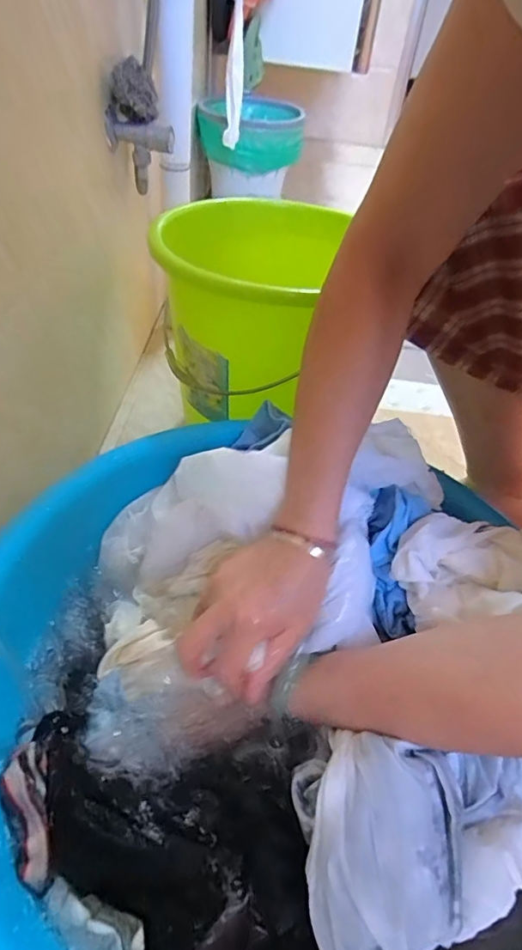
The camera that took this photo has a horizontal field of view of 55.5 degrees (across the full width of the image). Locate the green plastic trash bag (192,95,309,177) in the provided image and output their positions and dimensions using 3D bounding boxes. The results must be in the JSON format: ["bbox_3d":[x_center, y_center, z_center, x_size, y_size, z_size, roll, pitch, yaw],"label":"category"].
[{"bbox_3d":[-0.024,-0.877,1.276,0.266,0.130,0.332,2,43,-3],"label":"green plastic trash bag"}]

